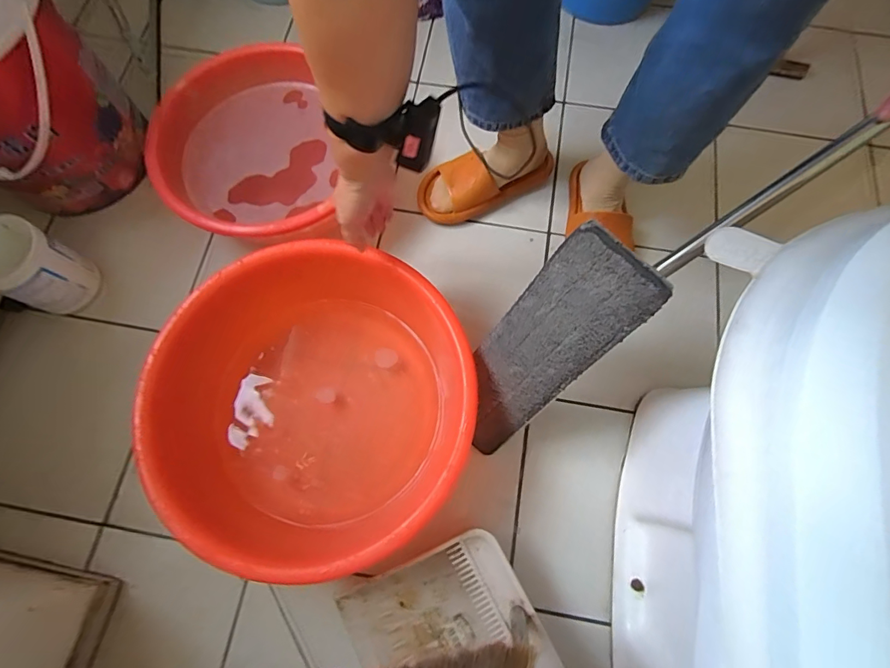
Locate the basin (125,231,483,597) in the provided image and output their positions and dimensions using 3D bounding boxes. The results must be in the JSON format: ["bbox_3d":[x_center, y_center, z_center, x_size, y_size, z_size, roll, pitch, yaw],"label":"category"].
[{"bbox_3d":[-0.178,0.102,0.620,0.415,0.149,0.405,0,73,-1],"label":"basin"}]

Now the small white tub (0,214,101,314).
[{"bbox_3d":[-0.660,-0.108,0.692,0.115,0.149,0.109,0,73,-1],"label":"small white tub"}]

